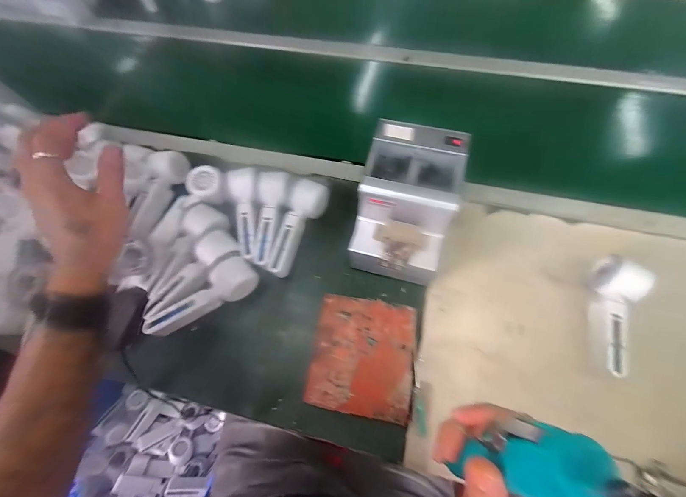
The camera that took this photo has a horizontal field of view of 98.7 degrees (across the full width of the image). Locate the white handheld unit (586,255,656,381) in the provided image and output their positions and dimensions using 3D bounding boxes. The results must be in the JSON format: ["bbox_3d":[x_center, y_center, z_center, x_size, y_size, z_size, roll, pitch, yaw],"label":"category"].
[{"bbox_3d":[0.371,0.090,0.397,0.046,0.056,0.154,14,68,9],"label":"white handheld unit"}]

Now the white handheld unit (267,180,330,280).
[{"bbox_3d":[-0.077,-0.031,0.483,0.056,0.060,0.165,16,68,10],"label":"white handheld unit"}]

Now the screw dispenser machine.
[{"bbox_3d":[0.088,-0.053,0.429,0.132,0.150,0.181,14,68,9],"label":"screw dispenser machine"}]

